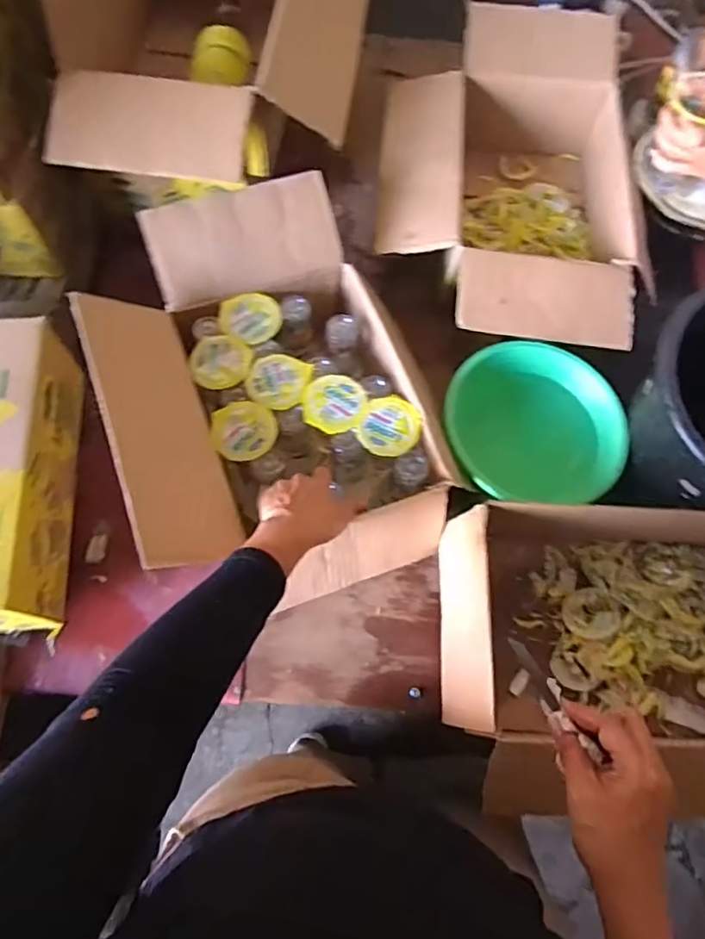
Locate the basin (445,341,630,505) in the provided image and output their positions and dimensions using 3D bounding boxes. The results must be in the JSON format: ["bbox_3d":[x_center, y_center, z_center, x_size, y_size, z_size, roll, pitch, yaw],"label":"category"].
[{"bbox_3d":[0.234,-0.051,0.814,0.217,0.141,0.213,1,68,-3],"label":"basin"}]

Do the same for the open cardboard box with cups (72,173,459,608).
[{"bbox_3d":[-0.109,-0.079,0.748,0.342,0.257,0.473,-18,71,-10],"label":"open cardboard box with cups"}]

